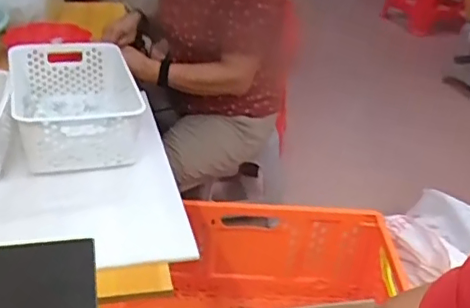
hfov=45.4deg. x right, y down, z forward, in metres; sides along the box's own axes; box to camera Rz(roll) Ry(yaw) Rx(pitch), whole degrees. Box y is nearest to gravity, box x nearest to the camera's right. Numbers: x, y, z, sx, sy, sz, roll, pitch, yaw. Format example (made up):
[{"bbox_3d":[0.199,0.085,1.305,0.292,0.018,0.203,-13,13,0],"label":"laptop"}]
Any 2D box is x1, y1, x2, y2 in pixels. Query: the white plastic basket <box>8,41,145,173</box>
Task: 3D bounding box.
[{"bbox_3d":[-0.296,-0.098,1.056,0.220,0.106,0.314,-6,34,-19],"label":"white plastic basket"}]

